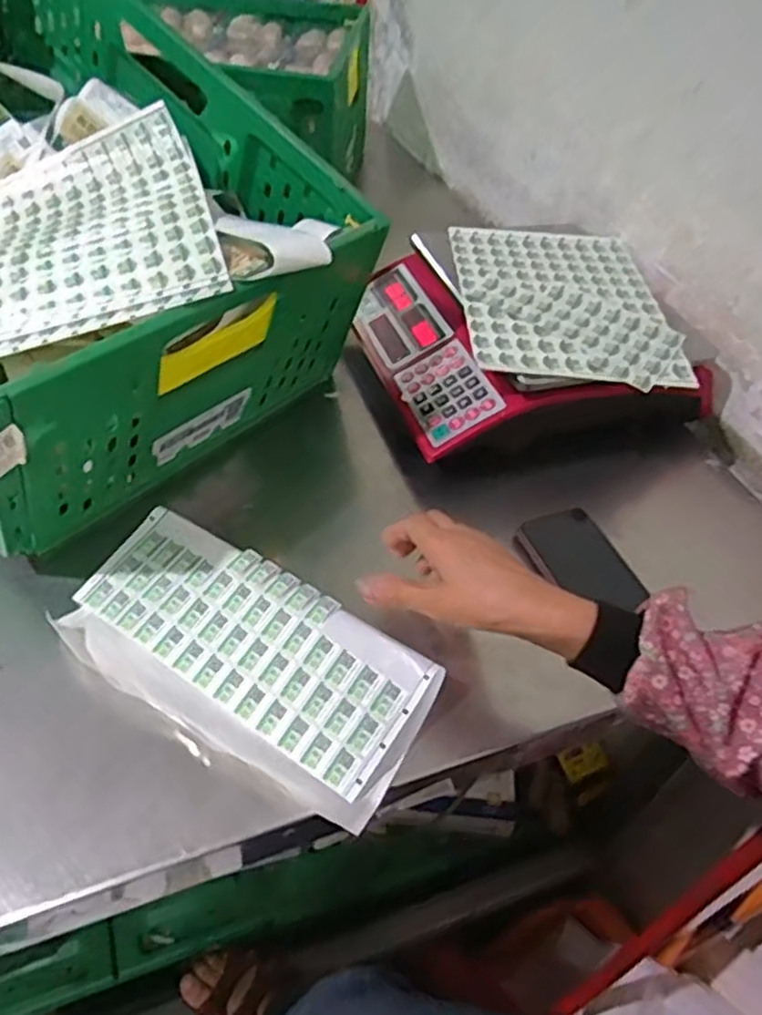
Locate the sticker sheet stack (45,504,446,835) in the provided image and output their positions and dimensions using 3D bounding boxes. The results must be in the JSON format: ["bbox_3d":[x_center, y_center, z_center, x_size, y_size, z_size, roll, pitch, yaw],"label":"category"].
[{"bbox_3d":[-0.106,0.109,0.541,0.284,0.045,0.135,26,49,17],"label":"sticker sheet stack"}]

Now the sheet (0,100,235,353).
[{"bbox_3d":[-0.253,-0.242,0.606,0.211,0.051,0.308,-18,49,-6],"label":"sheet"}]

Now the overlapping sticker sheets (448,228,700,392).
[{"bbox_3d":[0.188,-0.227,0.755,0.201,0.009,0.298,2,46,-5],"label":"overlapping sticker sheets"}]

